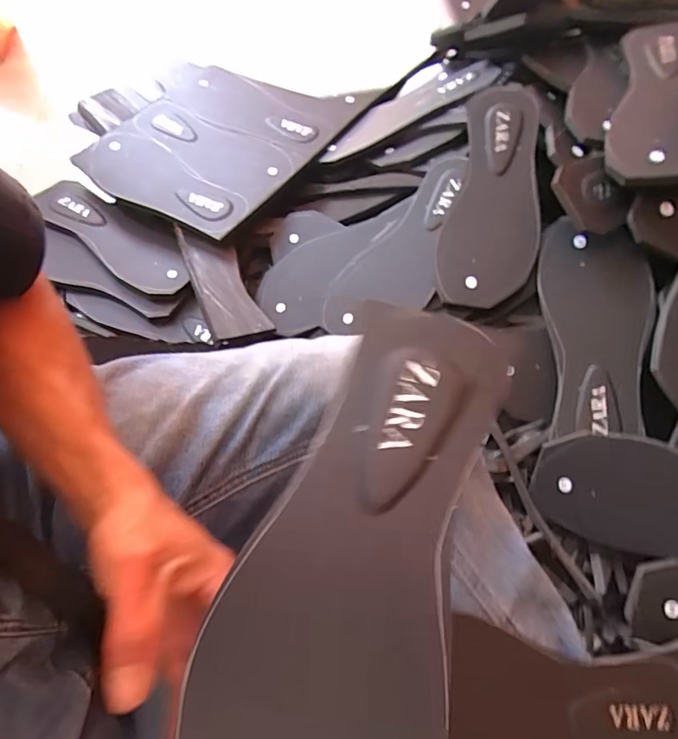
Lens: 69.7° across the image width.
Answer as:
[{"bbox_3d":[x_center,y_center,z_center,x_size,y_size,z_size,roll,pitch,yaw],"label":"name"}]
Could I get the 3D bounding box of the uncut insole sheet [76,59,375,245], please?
[{"bbox_3d":[-0.167,-0.315,0.658,0.276,0.017,0.301,31,69,19],"label":"uncut insole sheet"}]

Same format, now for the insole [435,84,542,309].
[{"bbox_3d":[0.170,-0.189,0.528,0.096,0.023,0.246,10,87,19],"label":"insole"}]

